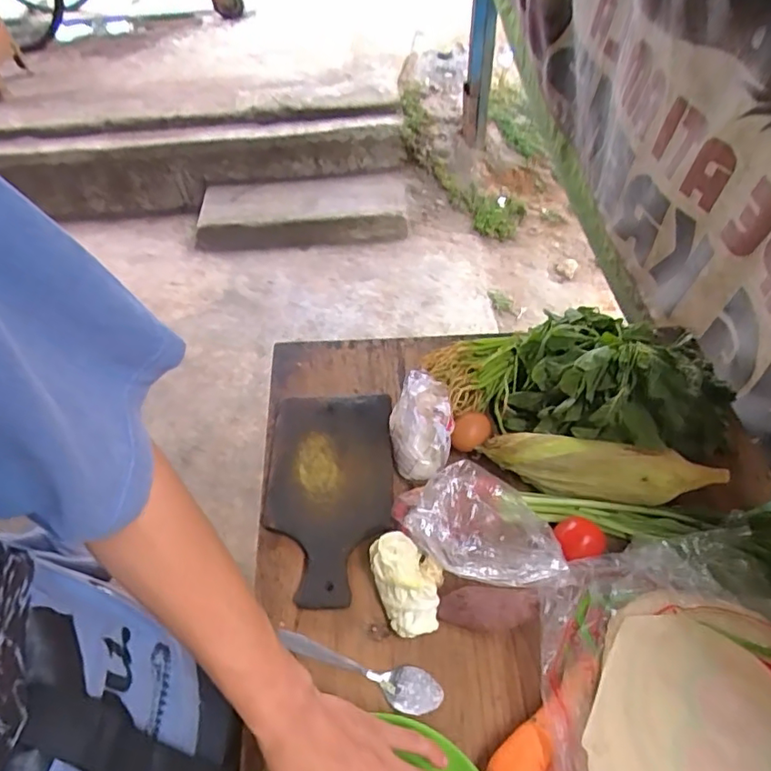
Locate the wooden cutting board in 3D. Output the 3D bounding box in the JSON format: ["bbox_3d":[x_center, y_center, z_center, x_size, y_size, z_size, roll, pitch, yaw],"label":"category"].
[{"bbox_3d":[-0.063,0.111,0.620,0.140,0.023,0.253,-3,50,1],"label":"wooden cutting board"}]

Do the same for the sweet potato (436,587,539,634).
[{"bbox_3d":[0.097,0.215,0.534,0.093,0.028,0.034,0,50,3],"label":"sweet potato"}]

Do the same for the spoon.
[{"bbox_3d":[-0.024,0.260,0.511,0.153,0.015,0.035,13,52,14],"label":"spoon"}]

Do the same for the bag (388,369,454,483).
[{"bbox_3d":[0.039,0.033,0.612,0.072,0.113,0.096,1,50,4],"label":"bag"}]

